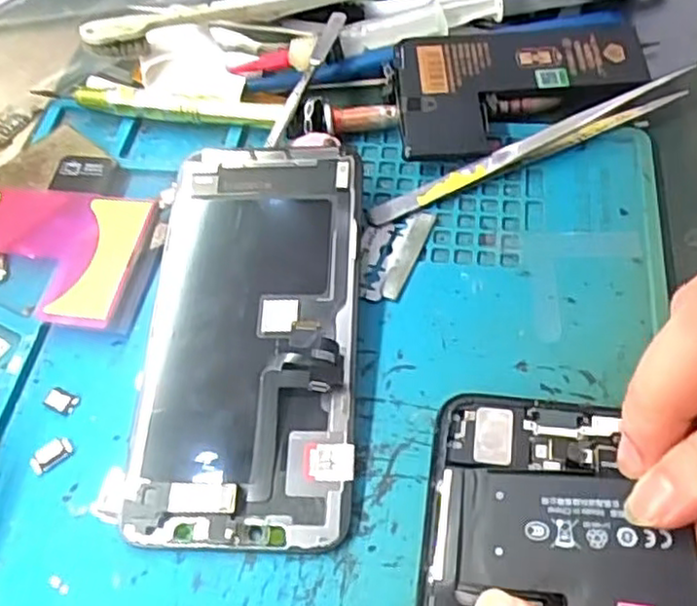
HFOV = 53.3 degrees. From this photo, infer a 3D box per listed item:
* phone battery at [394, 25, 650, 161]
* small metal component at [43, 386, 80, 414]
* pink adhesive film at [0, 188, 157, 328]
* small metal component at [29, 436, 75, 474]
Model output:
[{"bbox_3d":[0.068,-0.085,0.269,0.098,0.007,0.059,-5,61,2],"label":"phone battery"},{"bbox_3d":[-0.093,0.031,0.225,0.010,0.004,0.007,17,60,15],"label":"small metal component"},{"bbox_3d":[-0.120,-0.019,0.254,0.091,0.008,0.054,7,58,9],"label":"pink adhesive film"},{"bbox_3d":[-0.092,0.047,0.214,0.013,0.004,0.008,-38,62,-19],"label":"small metal component"}]

